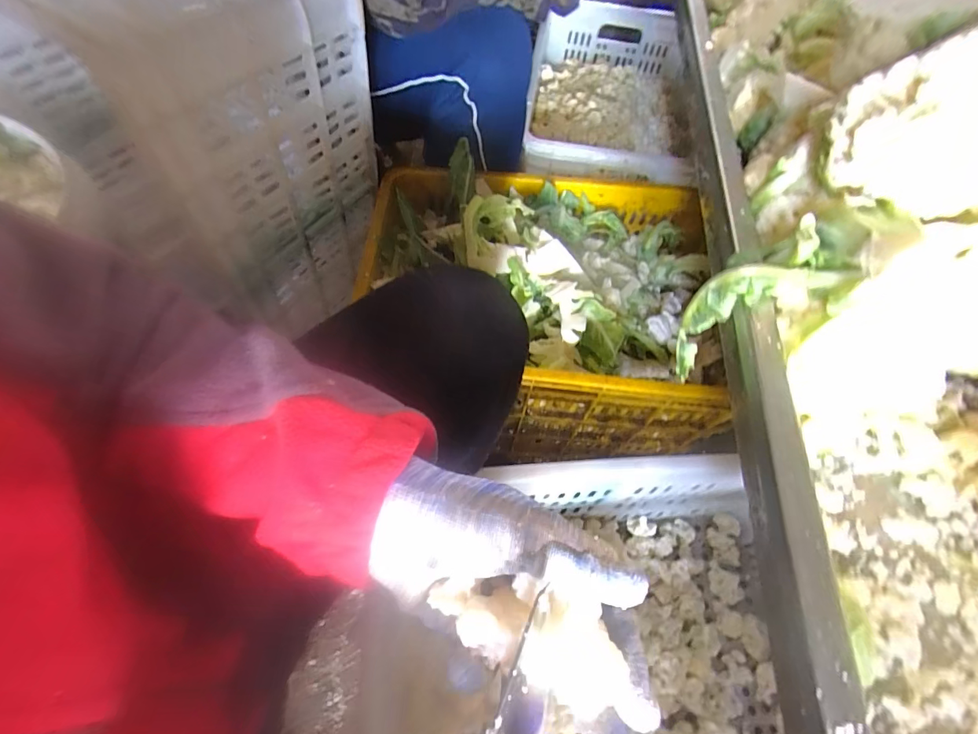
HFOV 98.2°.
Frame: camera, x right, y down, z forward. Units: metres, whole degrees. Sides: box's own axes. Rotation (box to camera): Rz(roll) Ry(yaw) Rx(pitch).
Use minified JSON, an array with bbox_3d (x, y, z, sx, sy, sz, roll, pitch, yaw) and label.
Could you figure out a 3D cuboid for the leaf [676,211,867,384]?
[{"bbox_3d":[0.178,-0.046,0.298,0.125,0.026,0.051,-34,65,12],"label":"leaf"}]

